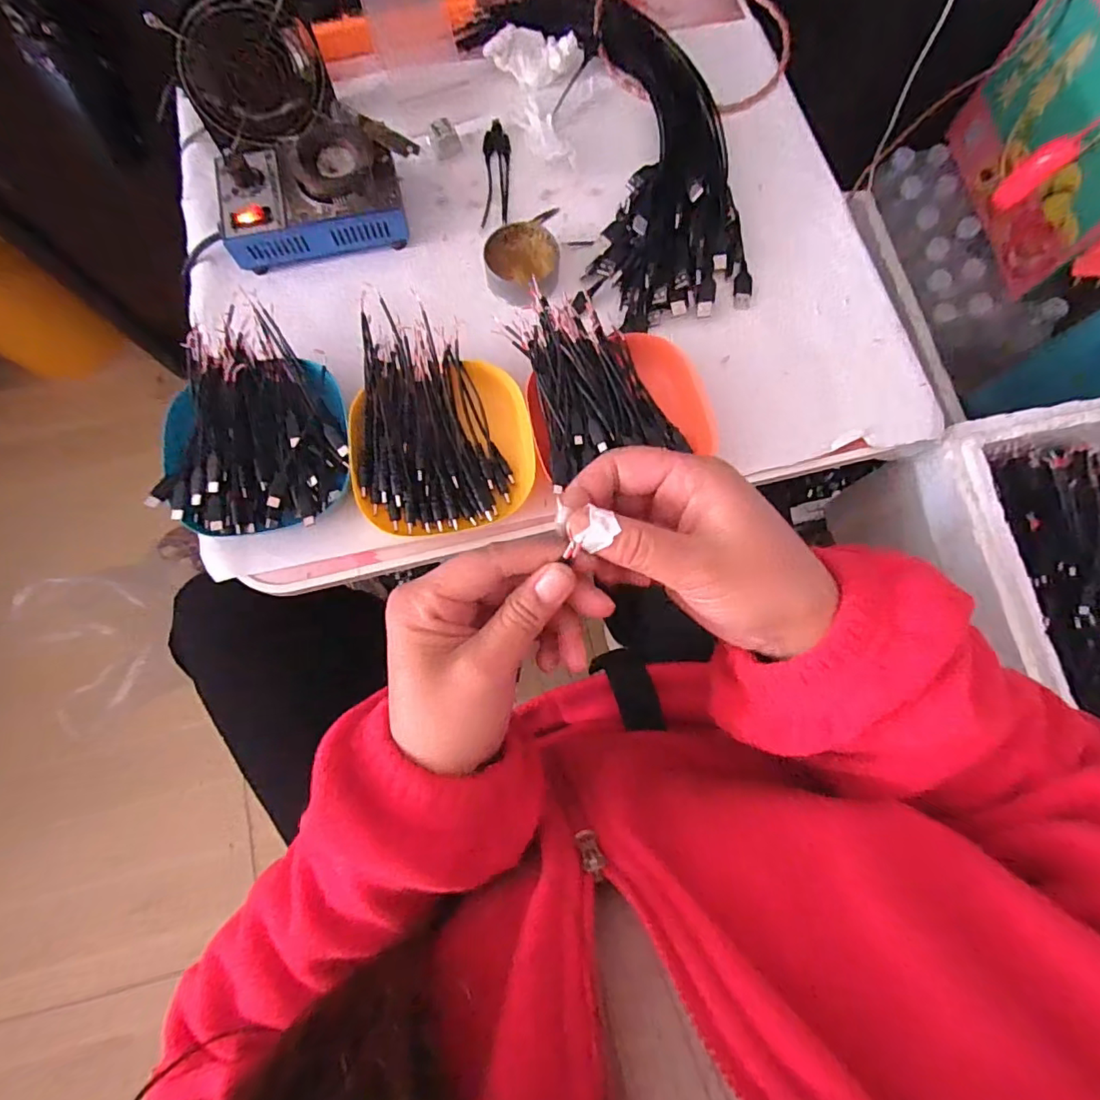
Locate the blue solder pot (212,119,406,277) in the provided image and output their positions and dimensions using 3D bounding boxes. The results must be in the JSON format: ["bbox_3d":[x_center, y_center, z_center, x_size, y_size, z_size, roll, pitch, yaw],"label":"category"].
[{"bbox_3d":[-0.208,-0.309,0.470,0.150,0.062,0.095,-13,77,-3],"label":"blue solder pot"}]

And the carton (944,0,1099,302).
[{"bbox_3d":[0.747,-0.566,0.739,0.148,0.238,0.321,-10,77,-3],"label":"carton"}]

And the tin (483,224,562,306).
[{"bbox_3d":[-0.024,-0.251,0.474,0.063,0.027,0.064,-8,77,-2],"label":"tin"}]

